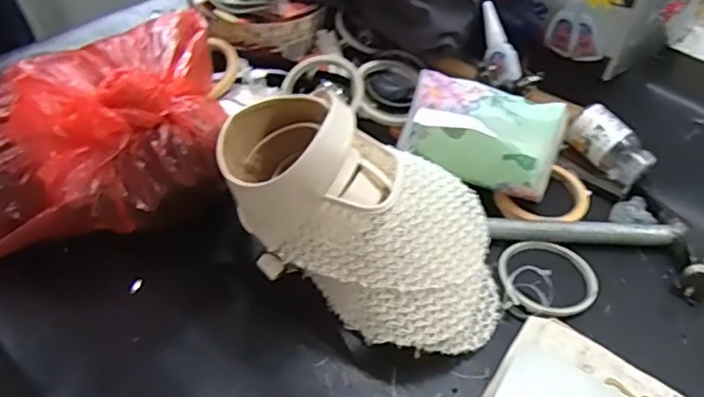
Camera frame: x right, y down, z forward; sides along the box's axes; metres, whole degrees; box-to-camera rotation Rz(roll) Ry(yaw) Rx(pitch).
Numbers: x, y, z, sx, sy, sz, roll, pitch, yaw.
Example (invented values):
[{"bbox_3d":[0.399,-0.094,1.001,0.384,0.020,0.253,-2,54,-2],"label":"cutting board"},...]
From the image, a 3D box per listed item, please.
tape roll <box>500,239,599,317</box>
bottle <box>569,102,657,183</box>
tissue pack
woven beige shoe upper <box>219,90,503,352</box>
[{"bbox_3d":[0.179,0.071,0.542,0.089,0.012,0.081,3,46,-3],"label":"tape roll"},{"bbox_3d":[0.273,-0.055,0.631,0.088,0.050,0.037,48,19,11],"label":"bottle"},{"bbox_3d":[0.129,-0.065,0.587,0.150,0.073,0.079,18,47,12],"label":"tissue pack"},{"bbox_3d":[0.013,0.010,0.490,0.248,0.140,0.150,26,49,19],"label":"woven beige shoe upper"}]

